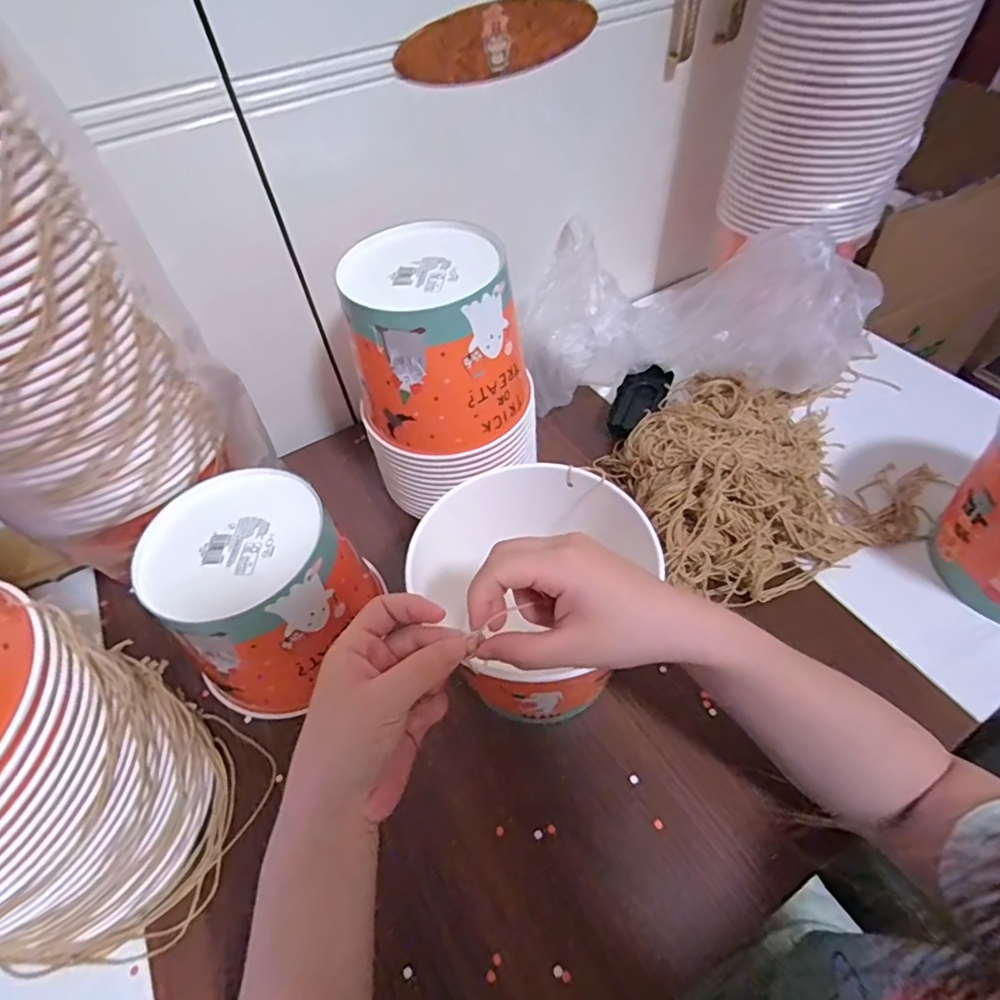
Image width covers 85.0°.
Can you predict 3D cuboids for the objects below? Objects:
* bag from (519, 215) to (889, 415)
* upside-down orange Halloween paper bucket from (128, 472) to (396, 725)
[{"bbox_3d":[0.192,-0.197,0.562,0.318,0.164,0.123,4,53,6],"label":"bag"},{"bbox_3d":[-0.185,0.070,0.430,0.149,0.124,0.143,29,59,23],"label":"upside-down orange Halloween paper bucket"}]

